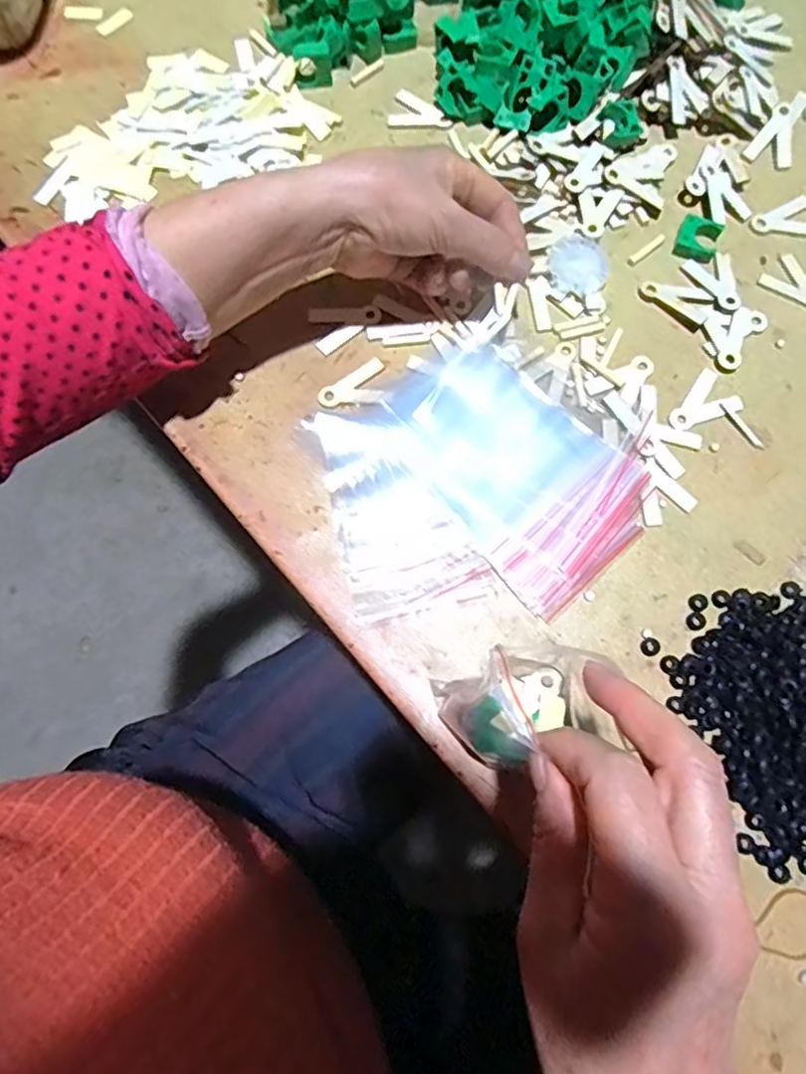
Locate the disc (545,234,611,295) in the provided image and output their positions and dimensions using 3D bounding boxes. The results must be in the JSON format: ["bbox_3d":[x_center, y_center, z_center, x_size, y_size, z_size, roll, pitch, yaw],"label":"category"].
[{"bbox_3d":[0.113,-0.174,0.388,0.038,0.009,0.038,0,75,0],"label":"disc"}]

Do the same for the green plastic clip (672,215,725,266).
[{"bbox_3d":[0.191,-0.193,0.391,0.026,0.007,0.027,24,77,6],"label":"green plastic clip"}]

